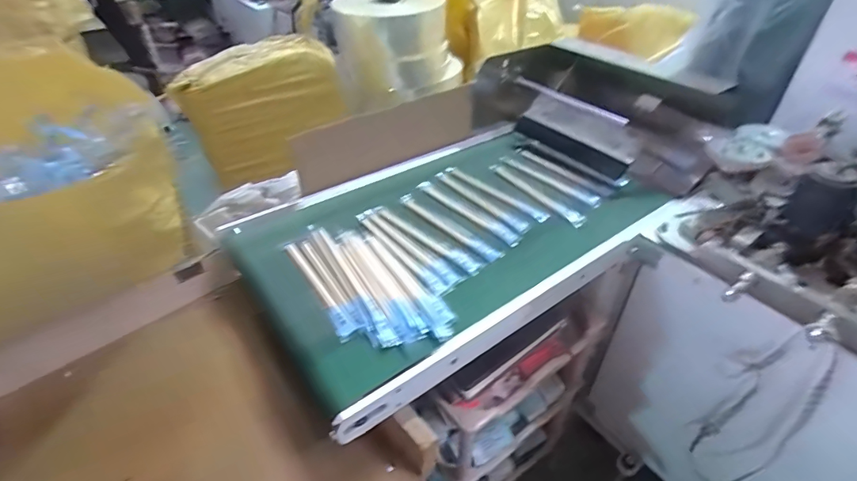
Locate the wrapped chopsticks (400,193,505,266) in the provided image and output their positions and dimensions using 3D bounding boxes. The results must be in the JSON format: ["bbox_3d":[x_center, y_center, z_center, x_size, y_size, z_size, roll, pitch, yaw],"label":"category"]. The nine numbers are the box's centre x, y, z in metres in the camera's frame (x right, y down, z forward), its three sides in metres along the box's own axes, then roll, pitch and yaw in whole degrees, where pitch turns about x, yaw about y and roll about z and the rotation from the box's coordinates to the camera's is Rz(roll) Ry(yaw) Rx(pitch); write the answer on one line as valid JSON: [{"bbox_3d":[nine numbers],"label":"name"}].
[{"bbox_3d":[0.033,-0.025,0.740,0.033,0.015,0.216,-31,48,-32],"label":"wrapped chopsticks"}]

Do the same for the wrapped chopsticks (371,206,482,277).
[{"bbox_3d":[-0.006,-0.007,0.722,0.032,0.009,0.226,-33,48,-33],"label":"wrapped chopsticks"}]

